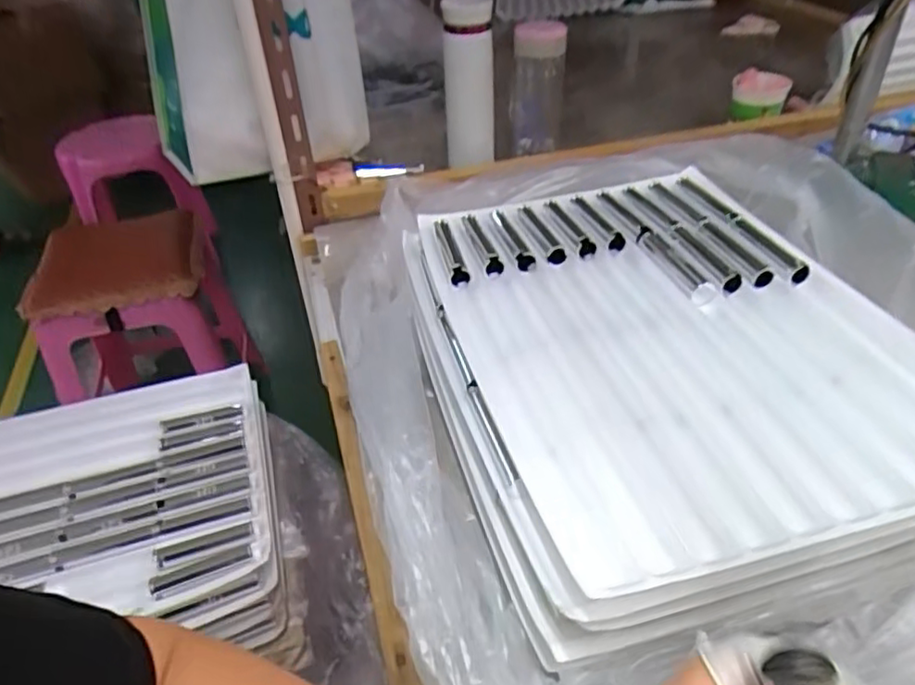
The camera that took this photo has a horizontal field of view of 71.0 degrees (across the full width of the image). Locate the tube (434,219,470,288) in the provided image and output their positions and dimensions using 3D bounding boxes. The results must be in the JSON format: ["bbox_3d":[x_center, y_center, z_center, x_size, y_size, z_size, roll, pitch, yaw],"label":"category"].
[{"bbox_3d":[-0.007,-0.089,0.604,0.017,0.015,0.094,-10,40,-7],"label":"tube"}]

